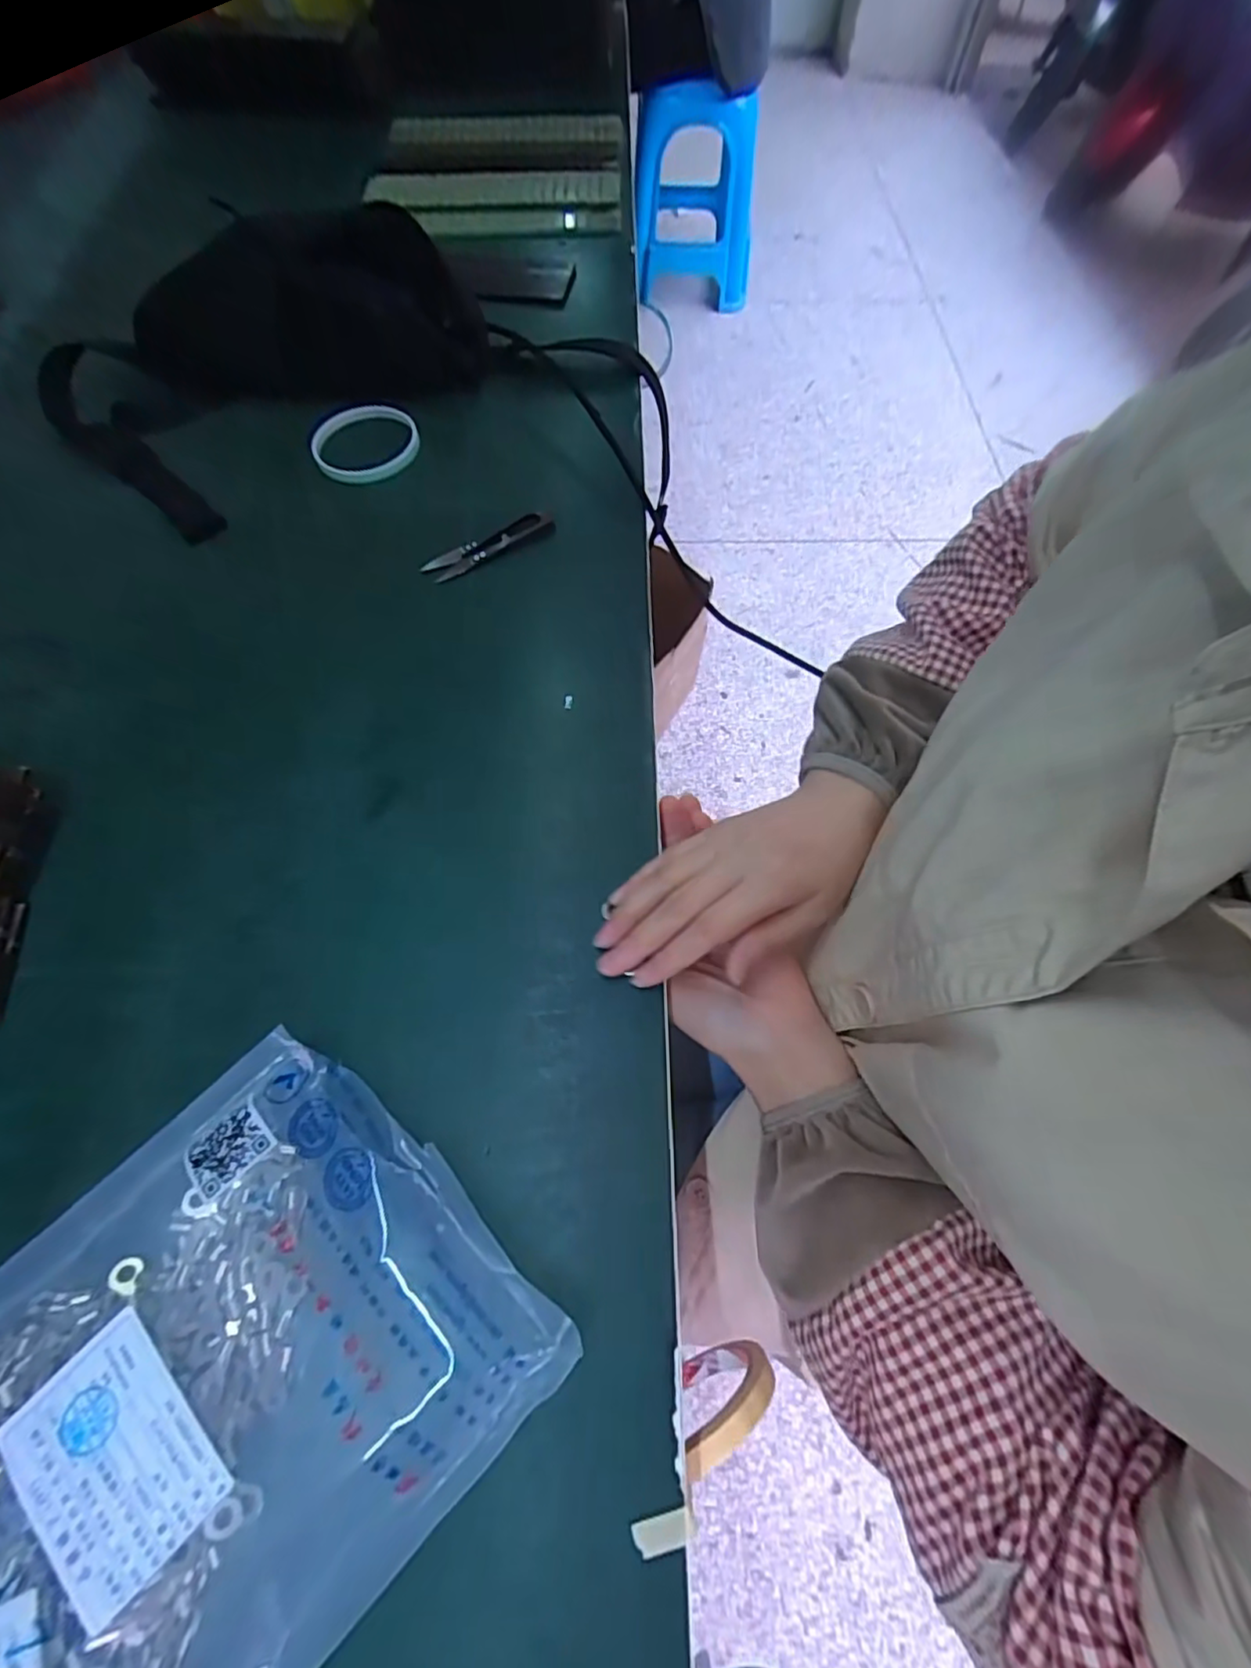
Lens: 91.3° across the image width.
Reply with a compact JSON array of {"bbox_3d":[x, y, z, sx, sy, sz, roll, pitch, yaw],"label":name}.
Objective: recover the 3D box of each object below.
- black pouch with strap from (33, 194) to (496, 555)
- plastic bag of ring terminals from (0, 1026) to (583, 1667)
[{"bbox_3d":[-0.280,-0.386,0.472,0.207,0.082,0.294,42,71,16],"label":"black pouch with strap"},{"bbox_3d":[-0.167,0.218,0.233,0.235,0.039,0.179,-42,73,-18],"label":"plastic bag of ring terminals"}]

